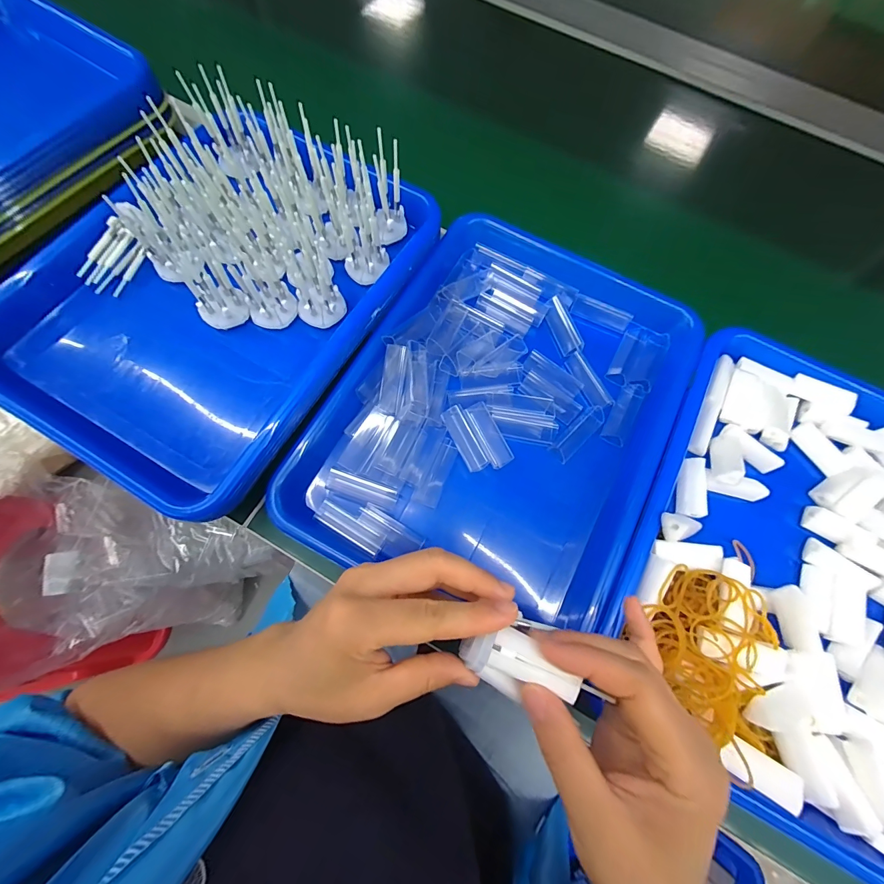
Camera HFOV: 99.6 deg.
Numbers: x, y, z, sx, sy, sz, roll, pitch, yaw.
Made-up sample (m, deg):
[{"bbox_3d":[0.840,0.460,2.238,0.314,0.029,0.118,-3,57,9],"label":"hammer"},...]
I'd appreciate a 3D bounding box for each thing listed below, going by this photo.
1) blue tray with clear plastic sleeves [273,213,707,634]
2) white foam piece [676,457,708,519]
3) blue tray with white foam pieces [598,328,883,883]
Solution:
[{"bbox_3d":[0.052,-0.029,0.313,0.245,0.054,0.320,28,73,6],"label":"blue tray with clear plastic sleeves"},{"bbox_3d":[0.196,0.035,0.292,0.015,0.013,0.046,11,79,3],"label":"white foam piece"},{"bbox_3d":[0.268,0.087,0.277,0.240,0.048,0.325,29,73,6],"label":"blue tray with white foam pieces"}]

